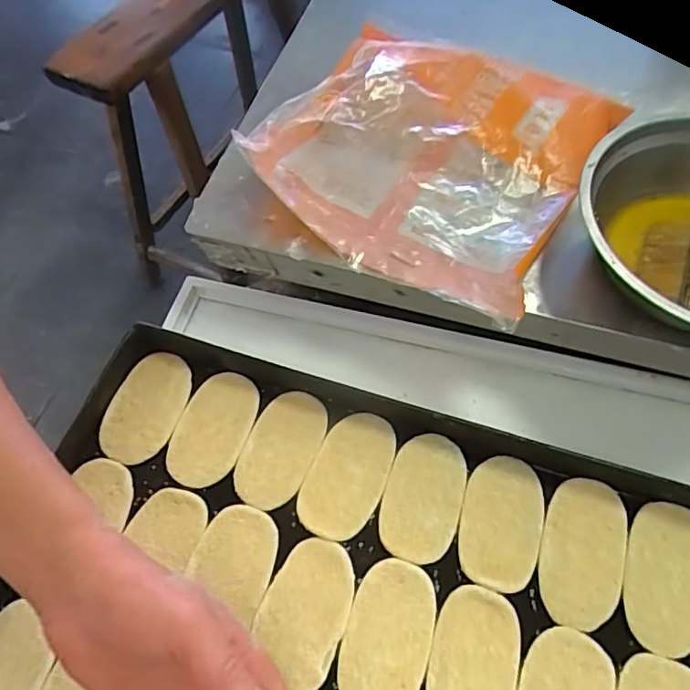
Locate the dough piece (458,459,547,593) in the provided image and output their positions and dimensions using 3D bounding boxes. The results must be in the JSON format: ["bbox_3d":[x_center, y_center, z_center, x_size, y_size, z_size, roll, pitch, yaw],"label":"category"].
[{"bbox_3d":[0.123,0.137,0.444,0.061,0.005,0.102,13,63,9],"label":"dough piece"}]

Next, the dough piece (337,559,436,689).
[{"bbox_3d":[0.031,0.211,0.408,0.060,0.004,0.102,15,63,10],"label":"dough piece"}]

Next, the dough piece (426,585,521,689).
[{"bbox_3d":[0.091,0.226,0.397,0.059,0.004,0.102,12,63,9],"label":"dough piece"}]

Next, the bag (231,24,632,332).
[{"bbox_3d":[0.078,-0.188,0.499,0.259,0.079,0.267,26,65,15],"label":"bag"}]

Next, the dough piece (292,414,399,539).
[{"bbox_3d":[0.003,0.106,0.465,0.060,0.008,0.106,20,64,12],"label":"dough piece"}]

